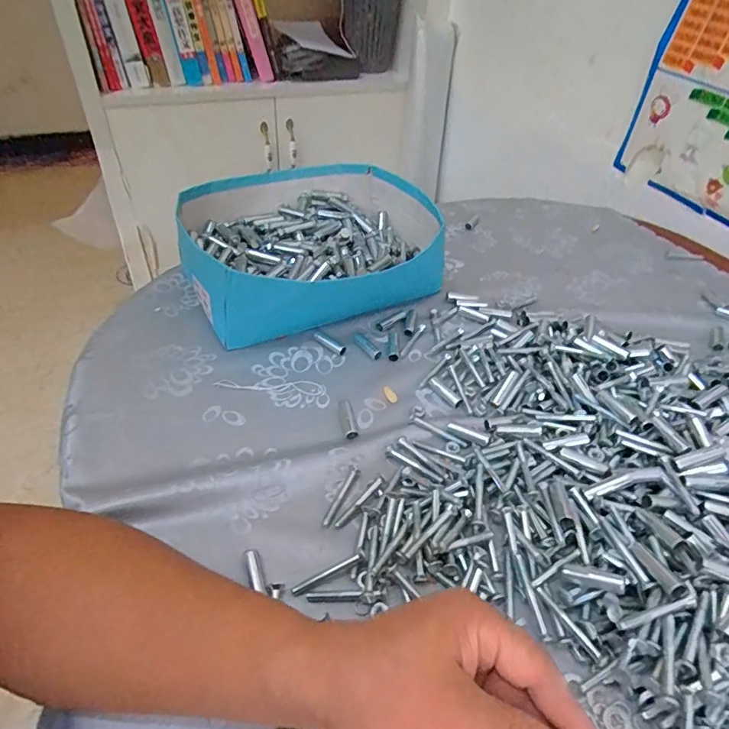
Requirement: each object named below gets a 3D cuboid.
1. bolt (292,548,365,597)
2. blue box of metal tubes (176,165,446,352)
[{"bbox_3d":[-0.025,0.147,0.344,0.055,0.010,0.007,-18,47,-21],"label":"bolt"},{"bbox_3d":[-0.057,-0.148,0.600,0.315,0.087,0.256,-20,48,-23],"label":"blue box of metal tubes"}]

